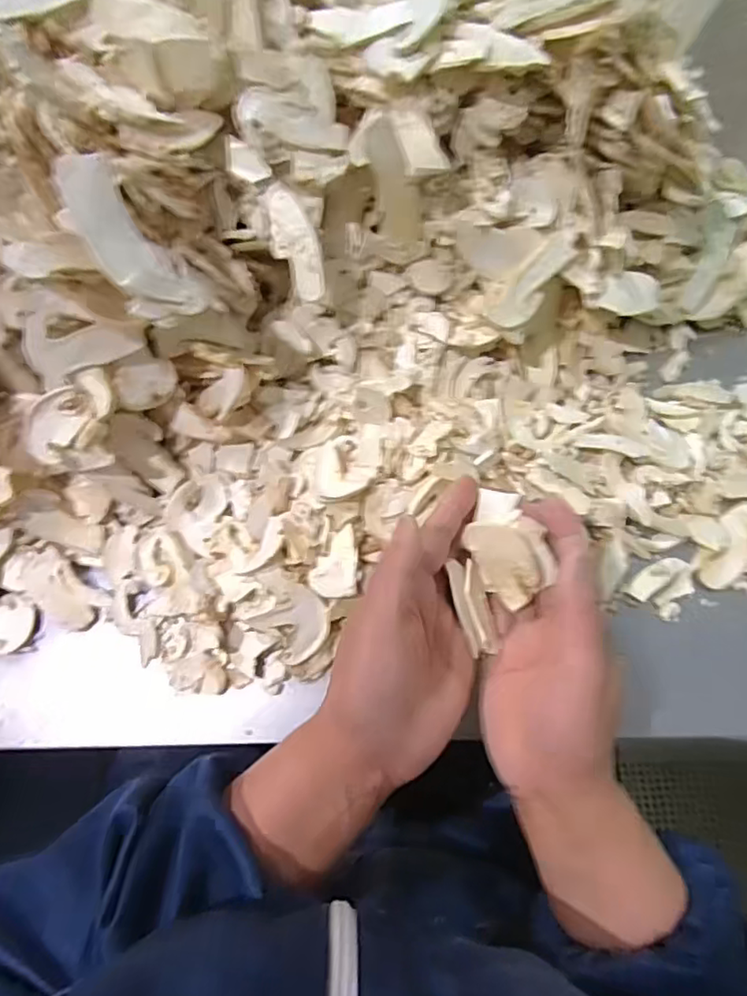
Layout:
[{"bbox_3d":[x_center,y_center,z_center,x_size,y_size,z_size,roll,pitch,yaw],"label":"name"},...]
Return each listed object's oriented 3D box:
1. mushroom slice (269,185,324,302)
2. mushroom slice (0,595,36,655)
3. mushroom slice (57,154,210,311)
[{"bbox_3d":[-0.055,-0.178,0.422,0.030,0.015,0.077,-21,96,-3],"label":"mushroom slice"},{"bbox_3d":[-0.278,0.093,0.439,0.055,0.008,0.041,4,71,4],"label":"mushroom slice"},{"bbox_3d":[-0.150,-0.155,0.364,0.041,0.019,0.107,-41,107,-8],"label":"mushroom slice"}]

